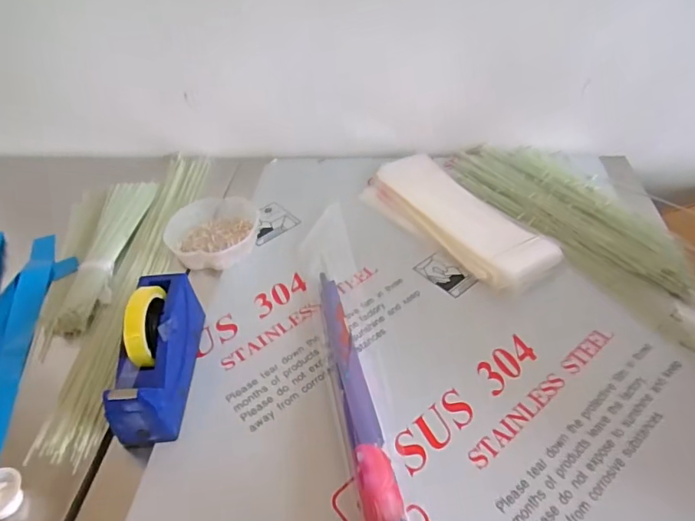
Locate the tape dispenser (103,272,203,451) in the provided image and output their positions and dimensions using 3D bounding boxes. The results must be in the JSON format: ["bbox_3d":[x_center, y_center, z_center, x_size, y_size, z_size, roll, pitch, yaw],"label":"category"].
[{"bbox_3d":[-0.244,0.111,0.639,0.067,0.127,0.202,-4,44,2],"label":"tape dispenser"}]

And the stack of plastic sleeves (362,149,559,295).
[{"bbox_3d":[0.185,-0.088,0.866,0.163,0.038,0.390,-28,48,-21],"label":"stack of plastic sleeves"}]

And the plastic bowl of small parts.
[{"bbox_3d":[-0.227,-0.057,0.864,0.148,0.040,0.165,10,46,15],"label":"plastic bowl of small parts"}]

